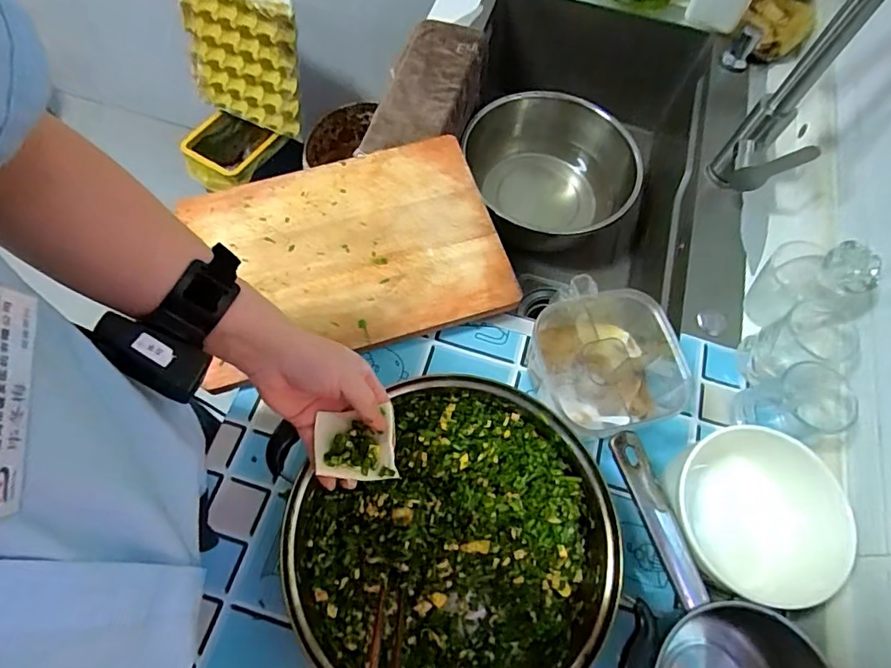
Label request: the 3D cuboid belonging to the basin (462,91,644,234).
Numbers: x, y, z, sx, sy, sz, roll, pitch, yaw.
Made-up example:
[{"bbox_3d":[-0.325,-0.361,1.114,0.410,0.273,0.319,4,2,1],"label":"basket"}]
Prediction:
[{"bbox_3d":[0.185,-0.268,0.871,0.248,0.151,0.254,1,65,-3],"label":"basin"}]

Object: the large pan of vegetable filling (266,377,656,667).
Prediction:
[{"bbox_3d":[0.006,0.183,0.445,0.280,0.072,0.266,-9,66,-8],"label":"large pan of vegetable filling"}]

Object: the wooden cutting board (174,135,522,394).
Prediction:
[{"bbox_3d":[-0.111,-0.098,0.582,0.331,0.032,0.246,-17,65,-9],"label":"wooden cutting board"}]

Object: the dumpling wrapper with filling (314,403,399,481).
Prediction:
[{"bbox_3d":[-0.072,0.089,0.403,0.061,0.020,0.052,-4,64,-3],"label":"dumpling wrapper with filling"}]

